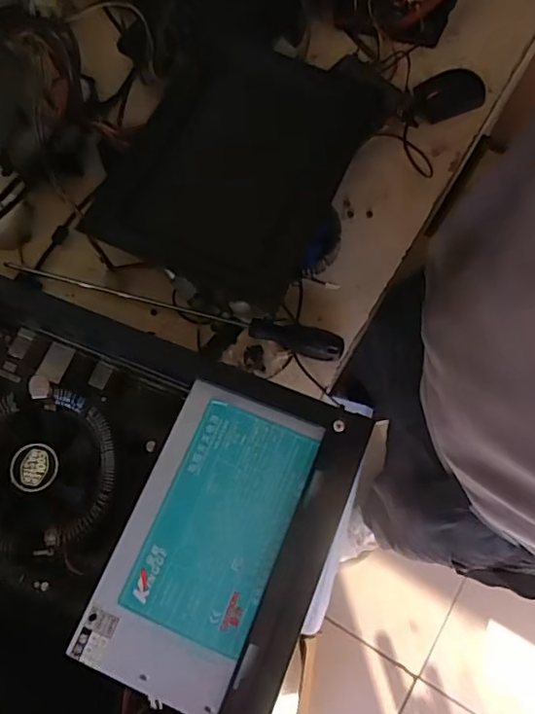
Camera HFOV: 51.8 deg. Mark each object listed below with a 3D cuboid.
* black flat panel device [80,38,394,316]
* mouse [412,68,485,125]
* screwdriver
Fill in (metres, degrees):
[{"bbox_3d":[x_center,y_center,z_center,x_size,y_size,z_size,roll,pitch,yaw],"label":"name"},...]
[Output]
[{"bbox_3d":[-0.024,-0.235,0.637,0.243,0.049,0.353,26,74,8],"label":"black flat panel device"},{"bbox_3d":[0.231,-0.339,0.716,0.097,0.026,0.057,-18,73,-6],"label":"mouse"},{"bbox_3d":[-0.103,-0.060,0.624,0.384,0.025,0.031,16,73,5],"label":"screwdriver"}]

